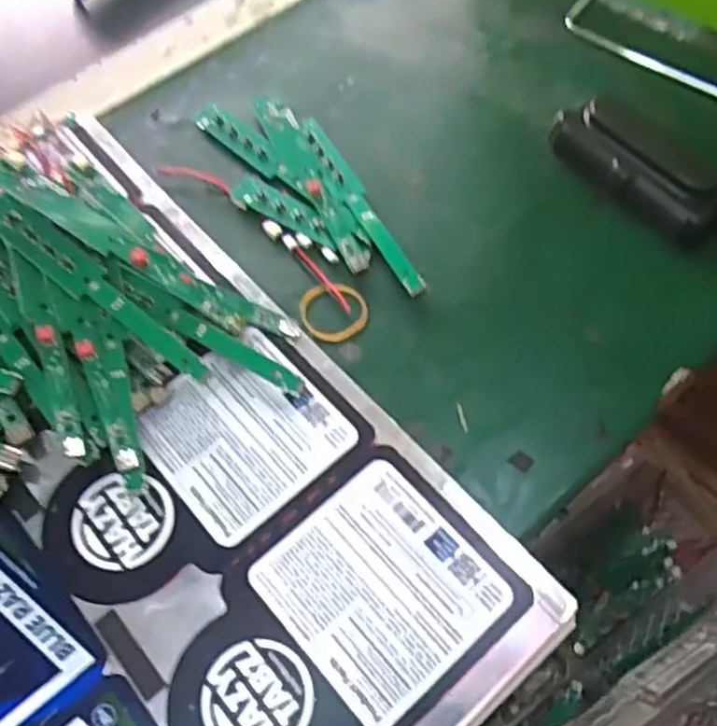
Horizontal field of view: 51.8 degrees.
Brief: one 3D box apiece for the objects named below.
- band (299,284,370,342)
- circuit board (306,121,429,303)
[{"bbox_3d":[-0.012,-0.026,0.380,0.035,0.005,0.034,2,62,2],"label":"band"},{"bbox_3d":[-0.001,-0.090,0.407,0.016,0.004,0.135,-25,64,-12],"label":"circuit board"}]

